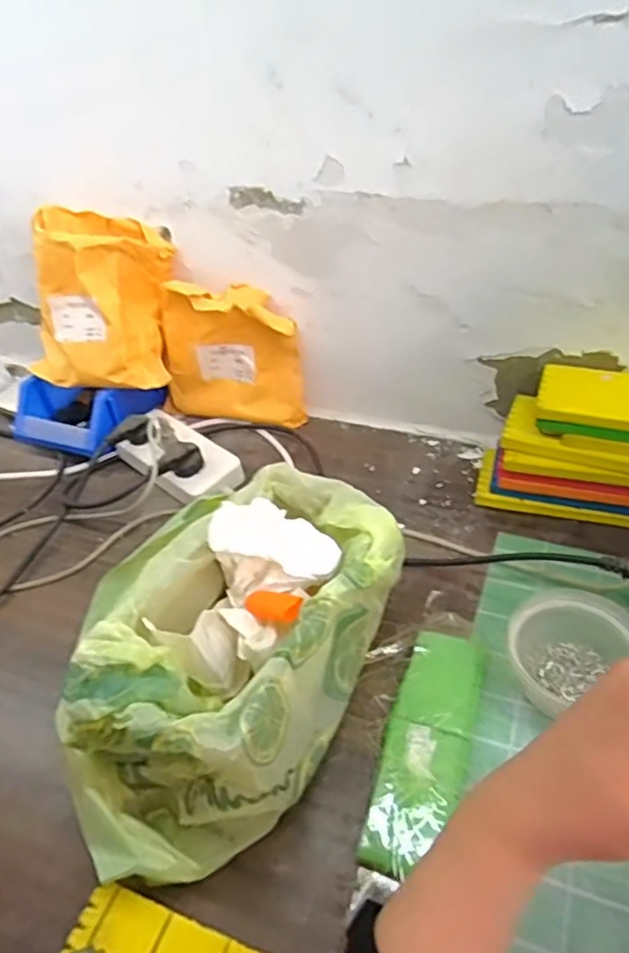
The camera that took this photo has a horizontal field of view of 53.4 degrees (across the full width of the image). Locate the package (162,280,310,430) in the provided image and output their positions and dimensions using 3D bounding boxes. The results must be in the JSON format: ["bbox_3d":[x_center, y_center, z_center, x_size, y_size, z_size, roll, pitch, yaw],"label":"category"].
[{"bbox_3d":[-0.097,-0.143,0.742,0.172,0.159,0.047,10,44,17],"label":"package"}]

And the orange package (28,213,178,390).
[{"bbox_3d":[-0.248,-0.199,0.720,0.163,0.193,0.074,8,21,8],"label":"orange package"}]

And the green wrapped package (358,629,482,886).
[{"bbox_3d":[0.085,0.195,0.461,0.059,0.019,0.179,9,44,16],"label":"green wrapped package"}]

